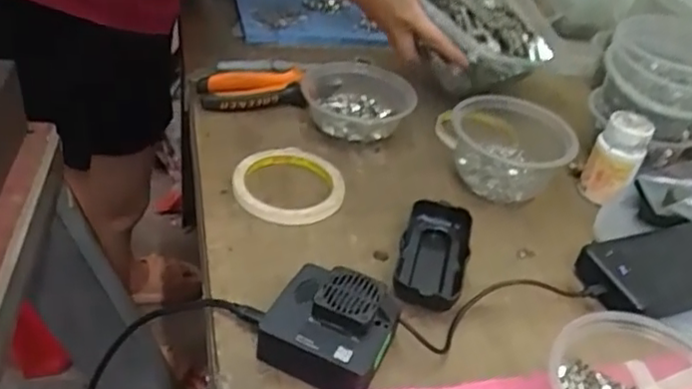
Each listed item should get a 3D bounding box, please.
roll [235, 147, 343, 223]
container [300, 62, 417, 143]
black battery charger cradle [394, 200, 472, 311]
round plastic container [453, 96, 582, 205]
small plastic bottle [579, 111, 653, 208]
[{"bbox_3d":[-0.050,-0.009,0.581,0.096,0.015,0.096,5,39,-4],"label":"roll"},{"bbox_3d":[0.012,-0.099,0.679,0.109,0.045,0.109,5,39,-4],"label":"container"},{"bbox_3d":[0.069,0.050,0.519,0.052,0.025,0.115,14,39,8],"label":"black battery charger cradle"},{"bbox_3d":[0.157,-0.047,0.632,0.107,0.063,0.107,5,39,-4],"label":"round plastic container"},{"bbox_3d":[0.253,-0.034,0.613,0.043,0.078,0.041,26,42,22],"label":"small plastic bottle"}]

